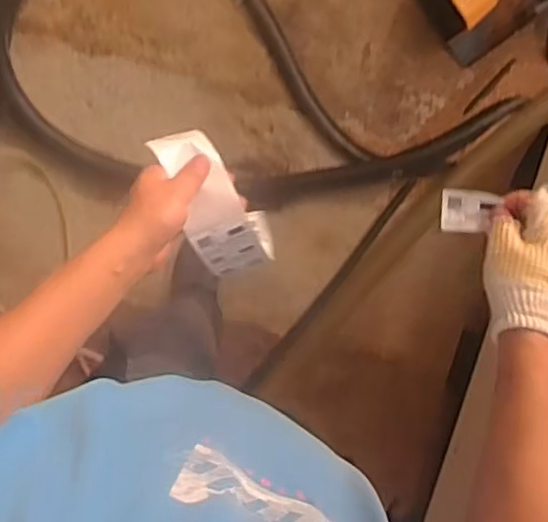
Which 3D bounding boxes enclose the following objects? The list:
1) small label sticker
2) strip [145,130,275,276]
[{"bbox_3d":[0.196,-0.049,0.658,0.052,0.007,0.043,5,101,19],"label":"small label sticker"},{"bbox_3d":[-0.059,-0.051,0.659,0.068,0.049,0.175,-29,120,-1],"label":"strip"}]

